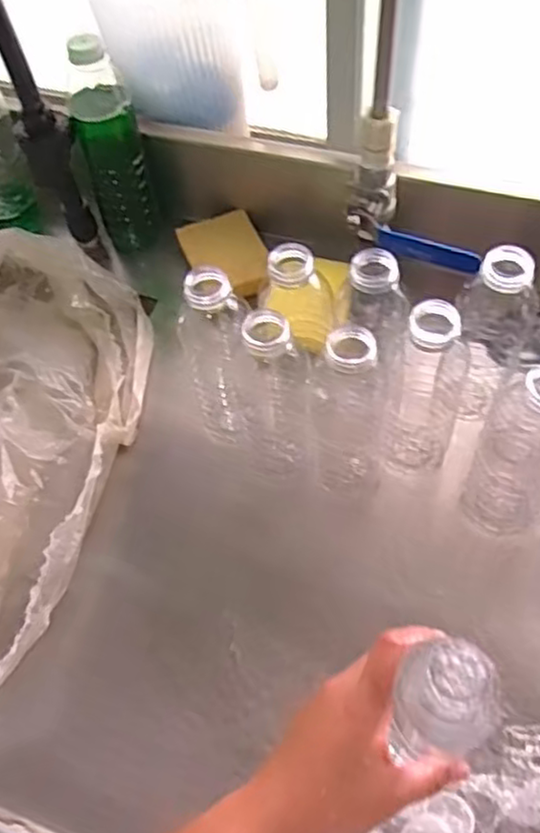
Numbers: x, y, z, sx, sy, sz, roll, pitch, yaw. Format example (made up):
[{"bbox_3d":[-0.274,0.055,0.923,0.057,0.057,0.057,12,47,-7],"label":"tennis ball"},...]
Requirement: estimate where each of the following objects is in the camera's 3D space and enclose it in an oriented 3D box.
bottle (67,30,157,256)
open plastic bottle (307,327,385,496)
[{"bbox_3d":[-0.155,-0.261,0.685,0.061,0.209,0.054,-18,57,-7],"label":"bottle"},{"bbox_3d":[0.055,-0.009,0.519,0.059,0.170,0.060,-1,57,4],"label":"open plastic bottle"}]

